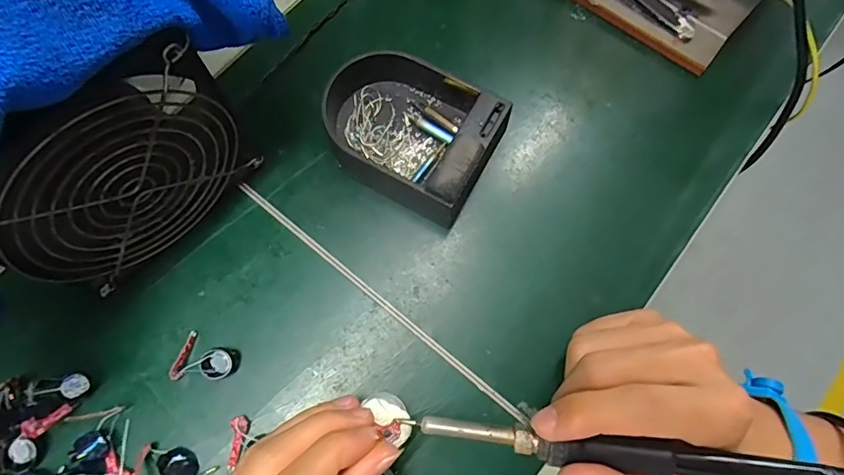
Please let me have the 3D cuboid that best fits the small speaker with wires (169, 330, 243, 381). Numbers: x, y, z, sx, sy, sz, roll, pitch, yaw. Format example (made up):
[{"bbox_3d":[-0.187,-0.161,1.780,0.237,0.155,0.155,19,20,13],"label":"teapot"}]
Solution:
[{"bbox_3d":[-0.116,0.068,0.267,0.031,0.010,0.024,20,74,5],"label":"small speaker with wires"}]

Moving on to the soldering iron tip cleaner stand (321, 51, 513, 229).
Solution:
[{"bbox_3d":[-0.009,-0.071,0.296,0.114,0.036,0.088,31,75,8],"label":"soldering iron tip cleaner stand"}]

